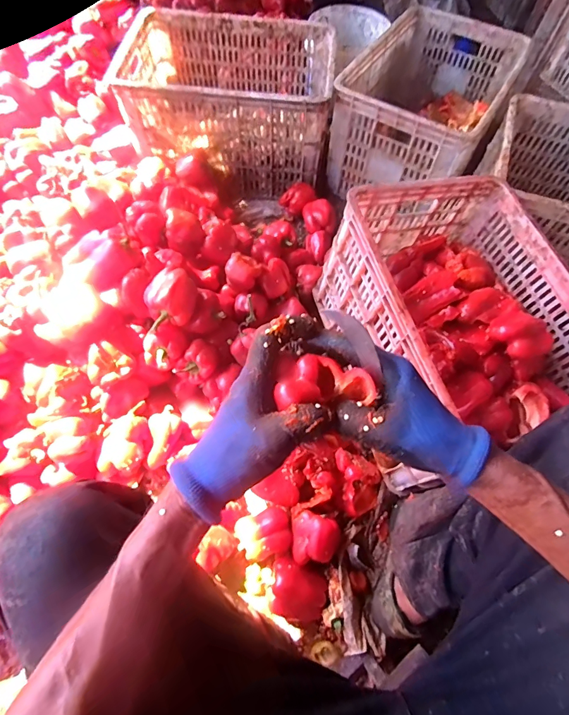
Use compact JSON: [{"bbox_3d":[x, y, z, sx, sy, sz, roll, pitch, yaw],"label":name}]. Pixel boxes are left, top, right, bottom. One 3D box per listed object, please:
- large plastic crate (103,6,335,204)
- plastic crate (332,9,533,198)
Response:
[{"bbox_3d":[-0.146,-0.713,1.100,0.514,0.273,0.380,6,64,0],"label":"large plastic crate"},{"bbox_3d":[0.391,-0.709,1.096,0.359,0.246,0.568,28,66,10],"label":"plastic crate"}]

